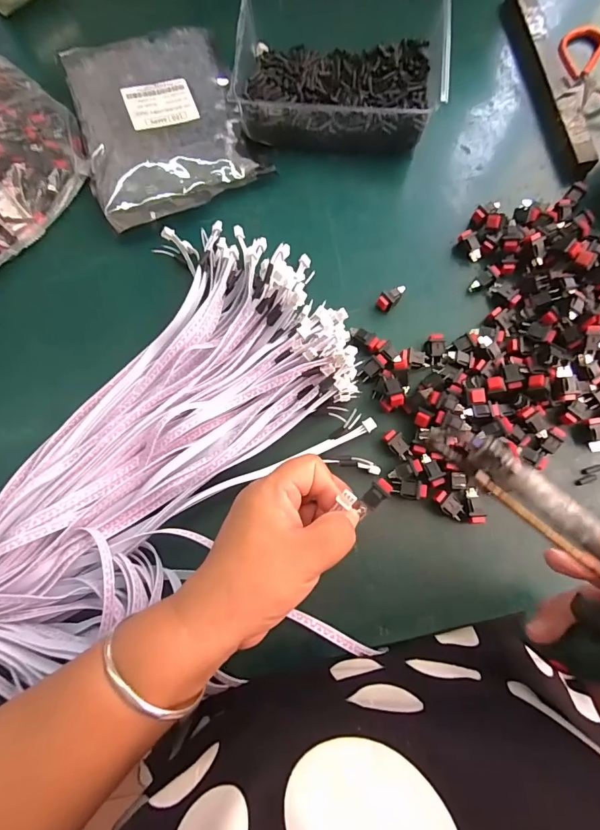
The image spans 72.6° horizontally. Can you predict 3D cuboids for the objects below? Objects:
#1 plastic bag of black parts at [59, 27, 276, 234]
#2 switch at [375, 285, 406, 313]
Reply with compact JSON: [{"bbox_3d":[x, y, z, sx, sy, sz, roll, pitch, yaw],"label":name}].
[{"bbox_3d":[-0.133,-0.279,0.387,0.157,0.027,0.186,-24,79,-5],"label":"plastic bag of black parts"},{"bbox_3d":[0.078,-0.101,0.349,0.027,0.015,0.012,-44,81,-8],"label":"switch"}]

